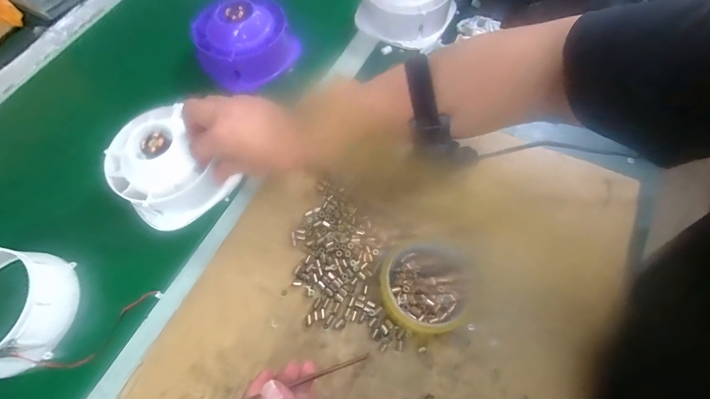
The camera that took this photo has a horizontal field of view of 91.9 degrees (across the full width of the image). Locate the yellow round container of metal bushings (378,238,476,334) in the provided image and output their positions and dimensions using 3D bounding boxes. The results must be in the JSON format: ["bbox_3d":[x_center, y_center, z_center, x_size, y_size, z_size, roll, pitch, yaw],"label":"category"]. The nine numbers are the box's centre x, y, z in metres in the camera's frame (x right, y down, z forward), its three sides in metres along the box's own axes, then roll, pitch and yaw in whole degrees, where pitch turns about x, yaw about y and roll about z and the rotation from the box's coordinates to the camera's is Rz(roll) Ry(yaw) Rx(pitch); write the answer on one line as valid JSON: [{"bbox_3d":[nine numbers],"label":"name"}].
[{"bbox_3d":[0.073,0.080,0.338,0.092,0.043,0.099,0,66,1],"label":"yellow round container of metal bushings"}]

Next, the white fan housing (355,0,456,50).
[{"bbox_3d":[0.078,-0.298,0.502,0.134,0.069,0.132,18,67,9],"label":"white fan housing"}]

